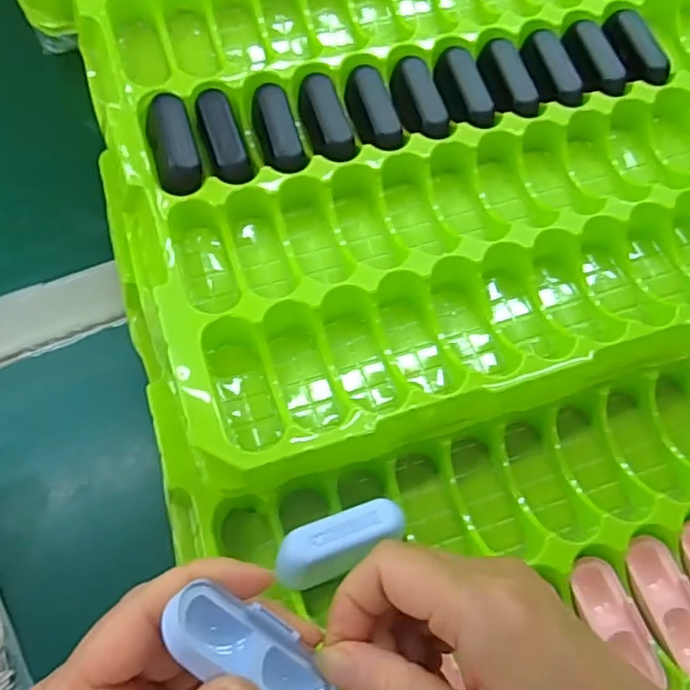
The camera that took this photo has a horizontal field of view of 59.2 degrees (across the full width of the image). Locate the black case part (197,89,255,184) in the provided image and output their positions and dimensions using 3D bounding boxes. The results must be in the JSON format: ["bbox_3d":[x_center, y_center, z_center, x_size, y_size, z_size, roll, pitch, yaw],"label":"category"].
[{"bbox_3d":[-0.070,-0.119,0.348,0.021,0.013,0.060,-18,68,-10],"label":"black case part"}]

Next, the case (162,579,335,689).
[{"bbox_3d":[-0.027,0.098,0.192,0.064,0.010,0.024,43,70,-14],"label":"case"}]

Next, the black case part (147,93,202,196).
[{"bbox_3d":[-0.096,-0.114,0.343,0.023,0.015,0.062,-14,67,-9],"label":"black case part"}]

